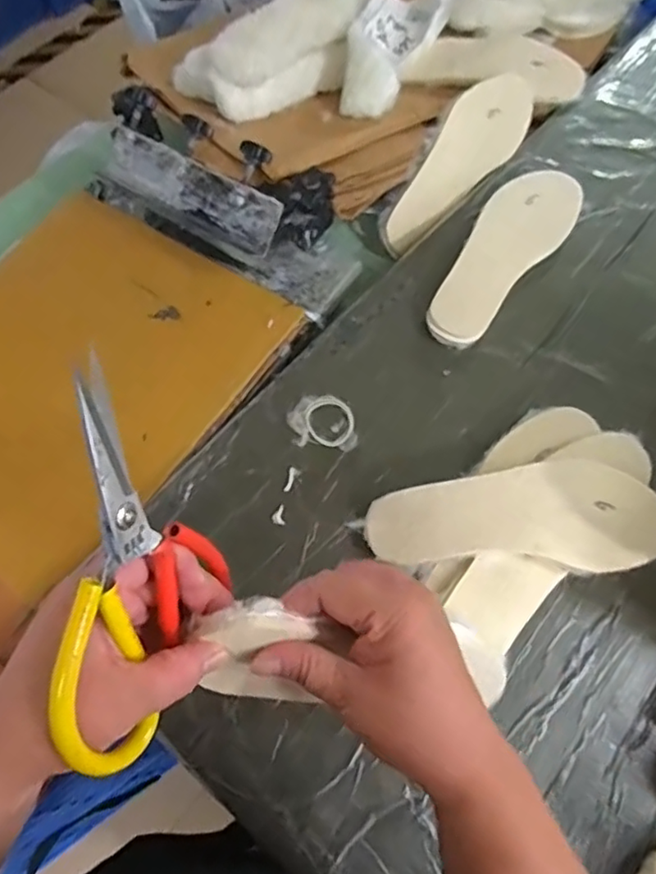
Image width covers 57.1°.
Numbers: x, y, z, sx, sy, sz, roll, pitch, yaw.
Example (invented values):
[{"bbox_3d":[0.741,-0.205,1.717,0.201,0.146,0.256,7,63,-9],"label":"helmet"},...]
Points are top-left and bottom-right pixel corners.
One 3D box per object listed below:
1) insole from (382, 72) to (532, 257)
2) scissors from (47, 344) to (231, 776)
[{"bbox_3d":[0.164,-0.349,0.752,0.086,0.026,0.286,41,79,-9],"label":"insole"},{"bbox_3d":[-0.088,0.055,0.278,0.013,0.185,0.100,9,25,28],"label":"scissors"}]

